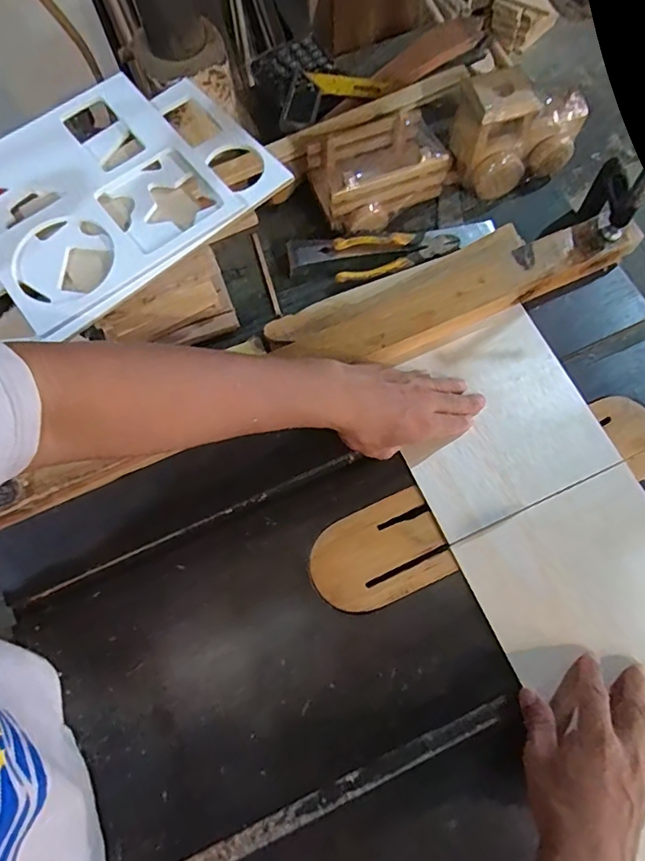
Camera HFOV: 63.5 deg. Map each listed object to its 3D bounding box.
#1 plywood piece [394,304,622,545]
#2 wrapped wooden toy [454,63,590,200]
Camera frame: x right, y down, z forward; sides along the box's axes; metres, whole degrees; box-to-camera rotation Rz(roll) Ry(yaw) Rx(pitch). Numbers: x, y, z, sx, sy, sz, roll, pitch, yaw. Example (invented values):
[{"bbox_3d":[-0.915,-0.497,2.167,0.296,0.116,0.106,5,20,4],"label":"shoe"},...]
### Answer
[{"bbox_3d":[0.178,-0.014,0.555,0.202,0.007,0.196,-24,74,-7],"label":"plywood piece"},{"bbox_3d":[0.226,-0.339,0.591,0.144,0.090,0.071,-9,73,-2],"label":"wrapped wooden toy"}]

